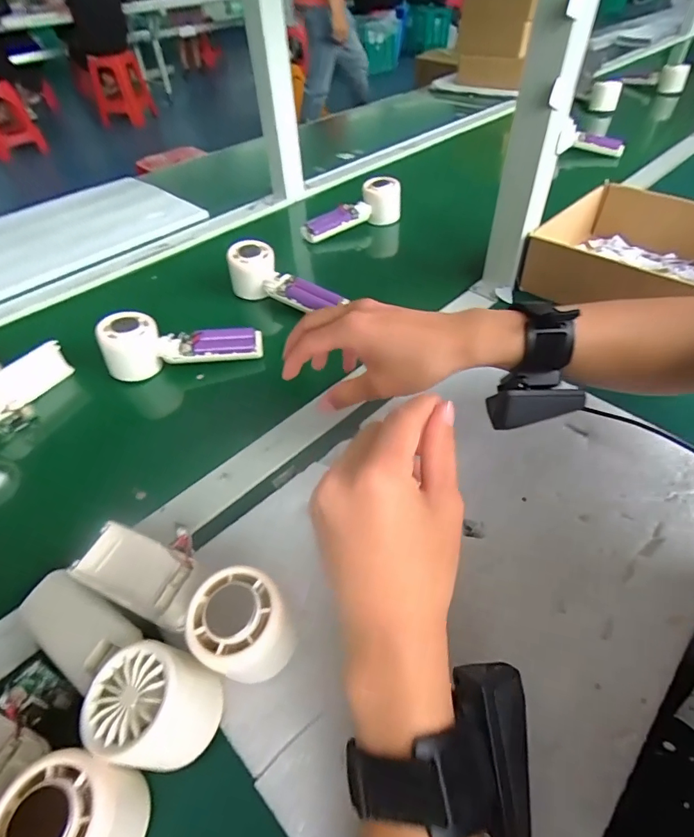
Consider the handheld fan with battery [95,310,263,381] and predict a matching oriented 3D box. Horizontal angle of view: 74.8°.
[{"bbox_3d":[-0.180,-0.089,0.501,0.163,0.055,0.049,-12,48,-8],"label":"handheld fan with battery"}]

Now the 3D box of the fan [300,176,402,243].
[{"bbox_3d":[0.007,-0.332,0.716,0.164,0.061,0.045,-24,51,-19],"label":"fan"}]

